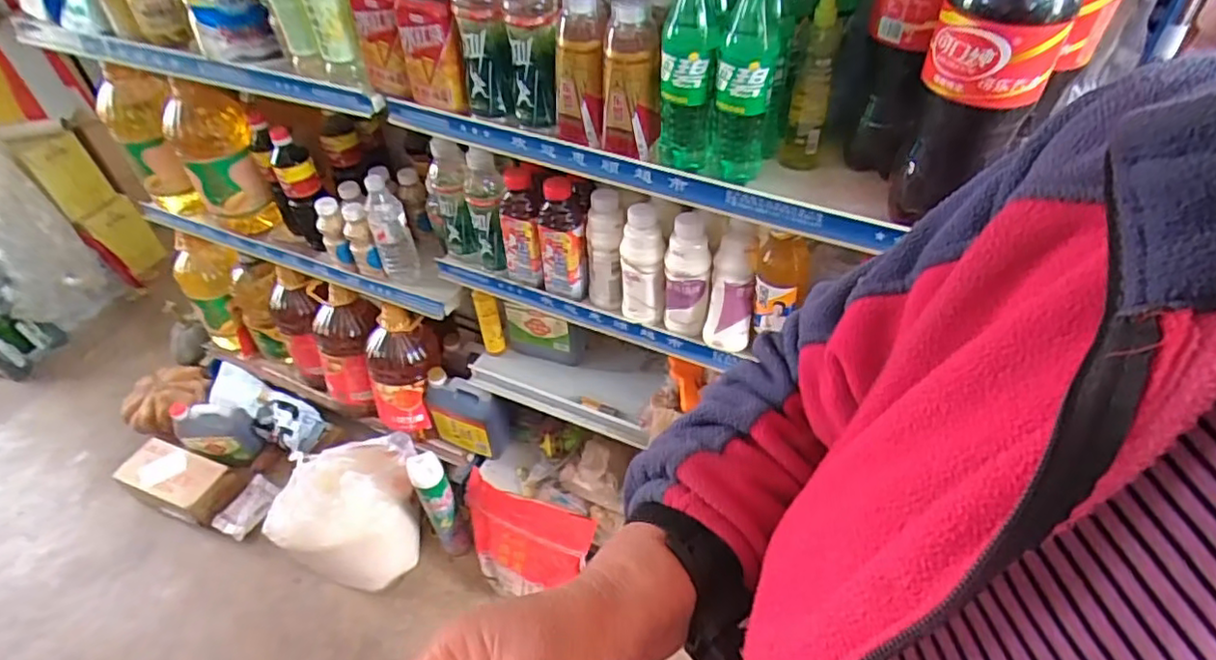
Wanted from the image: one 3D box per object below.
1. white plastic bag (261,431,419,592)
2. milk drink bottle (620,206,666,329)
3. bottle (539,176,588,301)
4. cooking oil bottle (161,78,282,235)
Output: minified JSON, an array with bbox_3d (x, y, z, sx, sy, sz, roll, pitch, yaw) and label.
[{"bbox_3d":[-0.521,0.397,1.419,0.209,0.270,0.319,23,51,25],"label":"white plastic bag"},{"bbox_3d":[0.053,-0.091,0.971,0.065,0.186,0.052,-1,45,3],"label":"milk drink bottle"},{"bbox_3d":[-0.068,-0.149,1.023,0.075,0.188,0.080,5,46,9],"label":"bottle"},{"bbox_3d":[-0.814,-0.350,1.378,0.145,0.304,0.119,-31,51,-24],"label":"cooking oil bottle"}]

